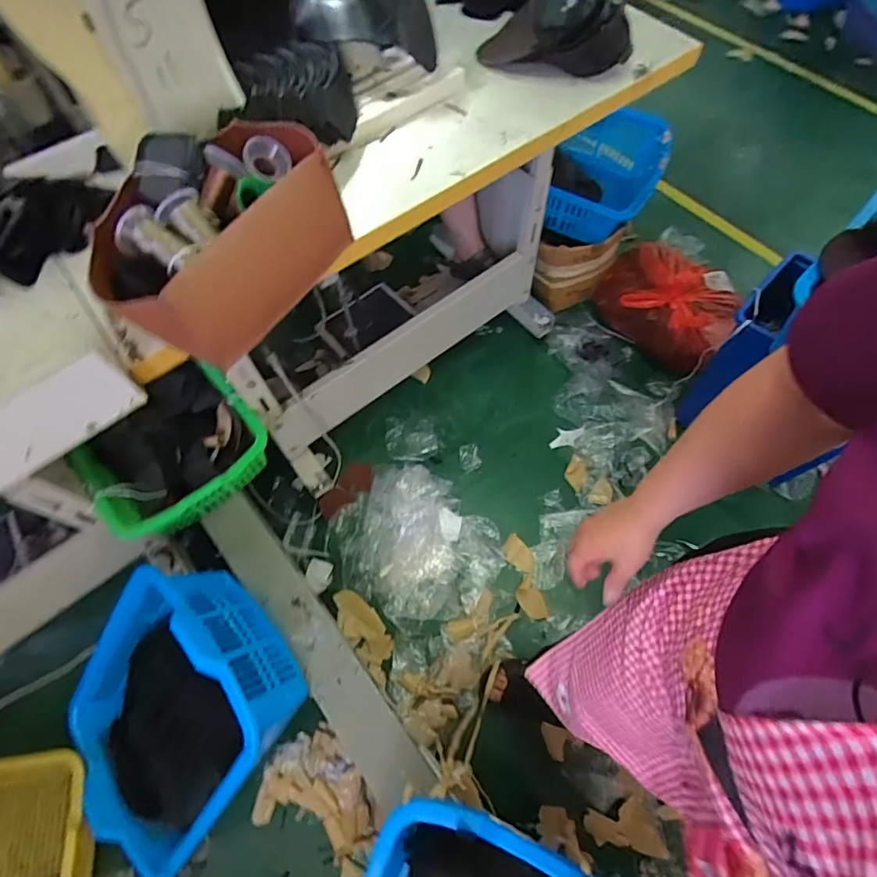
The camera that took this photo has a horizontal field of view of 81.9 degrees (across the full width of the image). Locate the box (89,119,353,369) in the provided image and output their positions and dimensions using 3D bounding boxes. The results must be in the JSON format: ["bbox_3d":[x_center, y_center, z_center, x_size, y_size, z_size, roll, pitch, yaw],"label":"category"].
[{"bbox_3d":[-0.310,-0.278,0.717,0.236,0.169,0.332,39,71,19],"label":"box"}]

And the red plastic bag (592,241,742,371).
[{"bbox_3d":[0.682,-0.402,1.518,0.410,0.225,0.301,27,68,14],"label":"red plastic bag"}]

